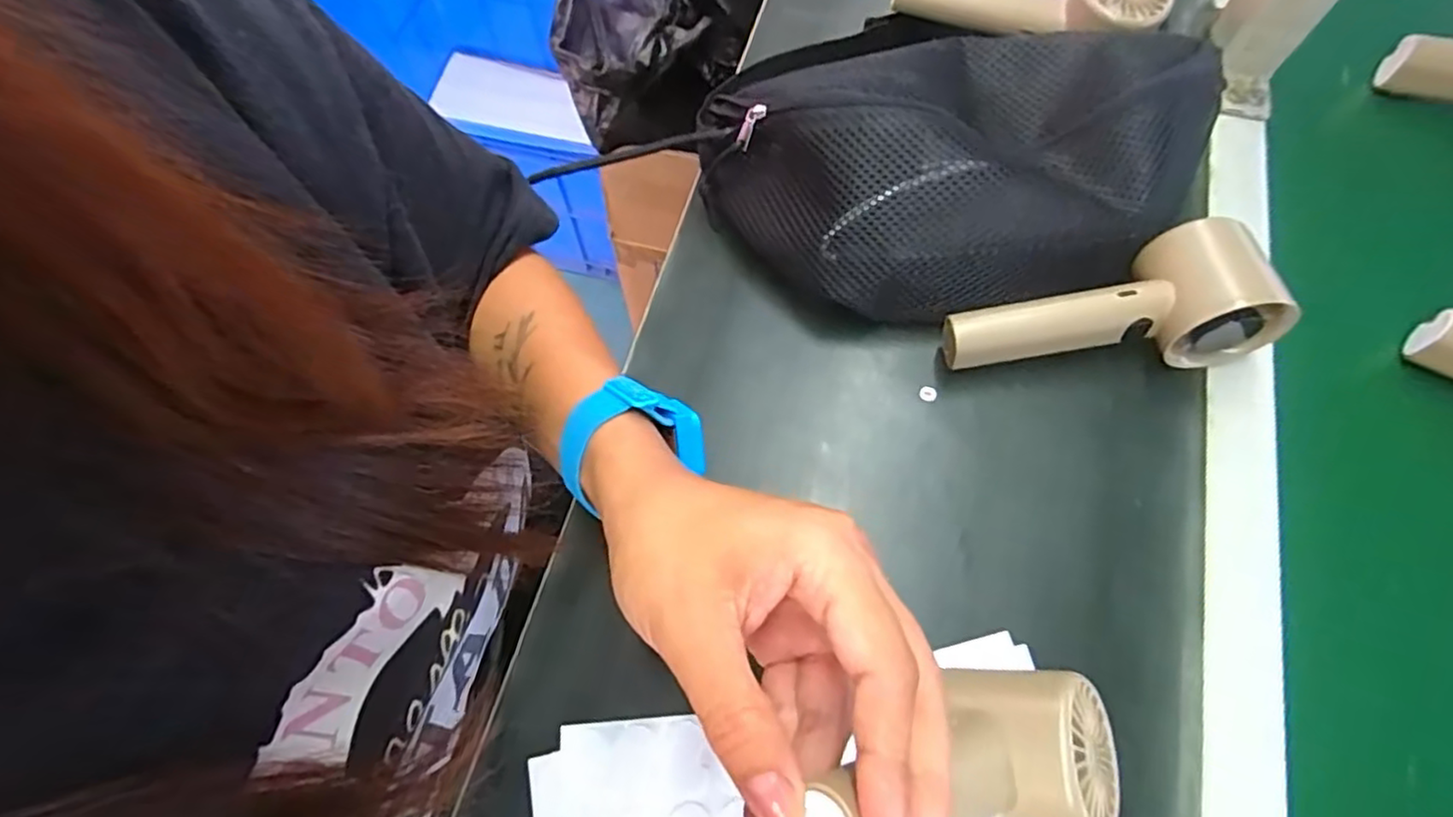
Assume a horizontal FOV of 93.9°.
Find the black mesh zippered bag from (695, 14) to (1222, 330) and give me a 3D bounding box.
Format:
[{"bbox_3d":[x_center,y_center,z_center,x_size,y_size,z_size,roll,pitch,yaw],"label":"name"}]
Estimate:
[{"bbox_3d":[0.119,-0.132,0.378,0.258,0.086,0.162,-8,68,-2],"label":"black mesh zippered bag"}]

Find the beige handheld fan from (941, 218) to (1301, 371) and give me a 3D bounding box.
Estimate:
[{"bbox_3d":[0.196,-0.056,0.354,0.158,0.066,0.055,0,68,1],"label":"beige handheld fan"}]

